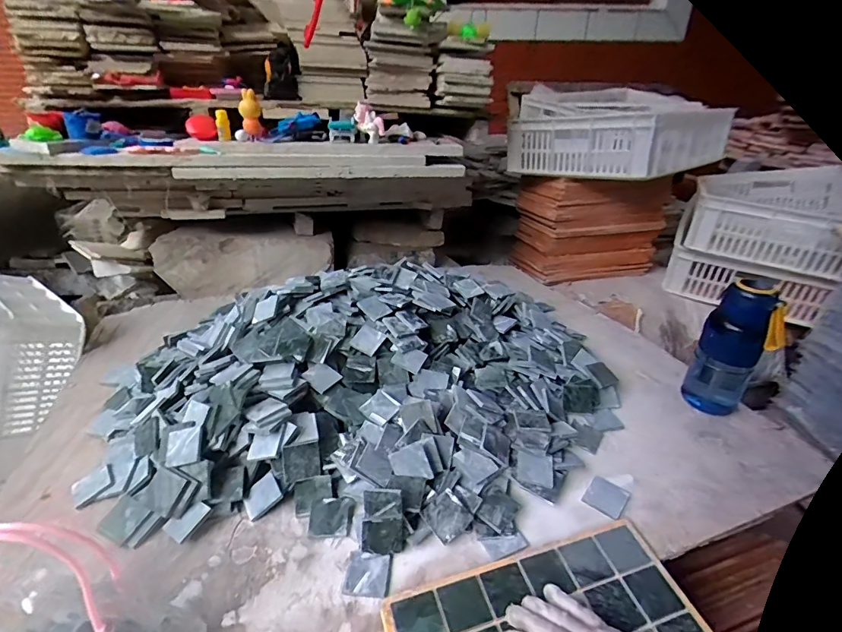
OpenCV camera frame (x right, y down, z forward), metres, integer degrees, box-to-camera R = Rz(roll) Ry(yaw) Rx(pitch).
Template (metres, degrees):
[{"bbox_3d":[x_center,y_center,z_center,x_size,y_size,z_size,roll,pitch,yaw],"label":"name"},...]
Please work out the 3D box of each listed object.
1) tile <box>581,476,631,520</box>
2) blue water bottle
[{"bbox_3d":[0.257,0.249,0.611,0.050,0.006,0.057,23,36,34],"label":"tile"},{"bbox_3d":[0.524,0.054,0.738,0.101,0.238,0.101,19,35,30],"label":"blue water bottle"}]

